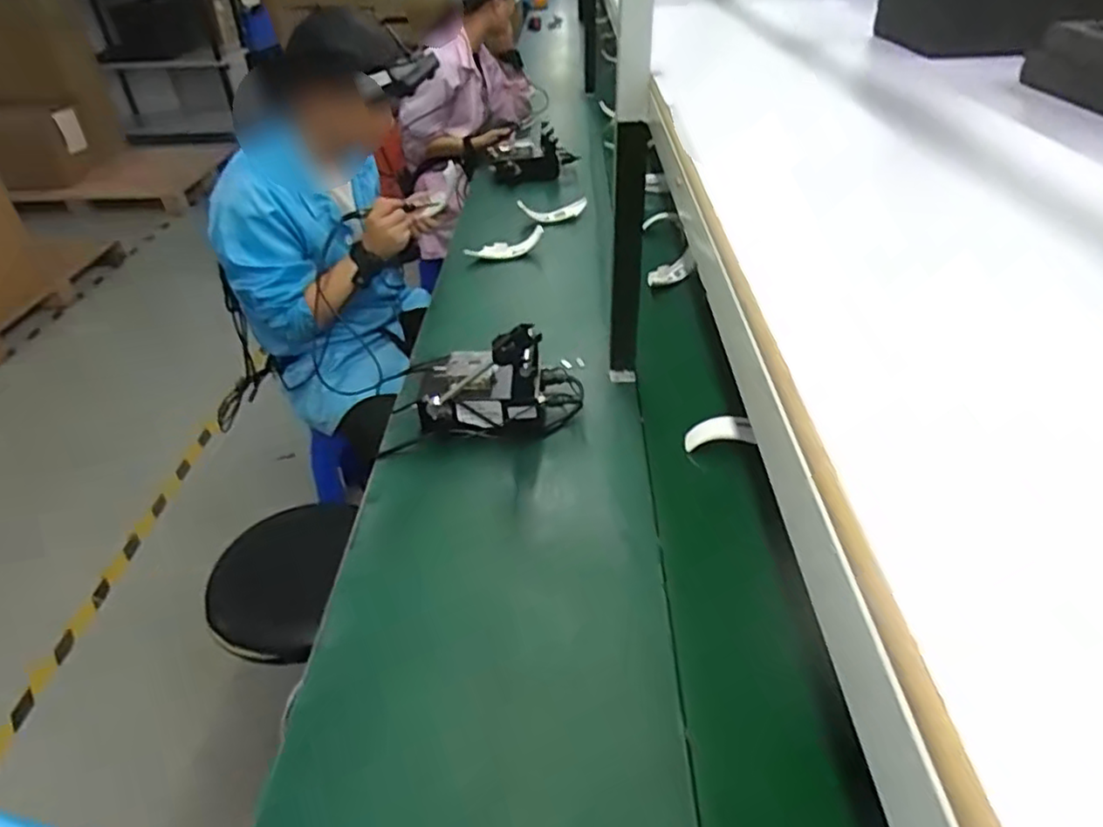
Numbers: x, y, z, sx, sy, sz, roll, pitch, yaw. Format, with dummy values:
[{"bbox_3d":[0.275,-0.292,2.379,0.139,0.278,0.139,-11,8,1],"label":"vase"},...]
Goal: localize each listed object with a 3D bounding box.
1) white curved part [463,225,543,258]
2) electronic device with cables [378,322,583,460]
[{"bbox_3d":[-0.103,-0.368,1.495,0.185,0.051,0.039,-12,39,-10],"label":"white curved part"},{"bbox_3d":[-0.100,-0.054,0.965,0.283,0.167,0.119,-6,37,-2],"label":"electronic device with cables"}]

